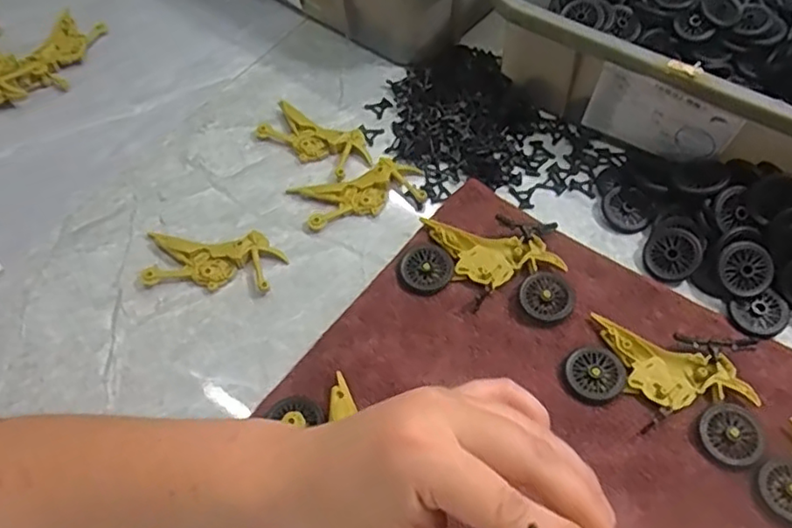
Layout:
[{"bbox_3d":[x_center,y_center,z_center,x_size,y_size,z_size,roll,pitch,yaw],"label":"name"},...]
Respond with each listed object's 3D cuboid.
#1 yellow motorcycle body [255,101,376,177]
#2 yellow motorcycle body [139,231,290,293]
[{"bbox_3d":[-0.067,-0.106,0.529,0.097,0.010,0.050,29,63,18],"label":"yellow motorcycle body"},{"bbox_3d":[-0.135,-0.003,0.463,0.100,0.013,0.044,3,57,3],"label":"yellow motorcycle body"}]

